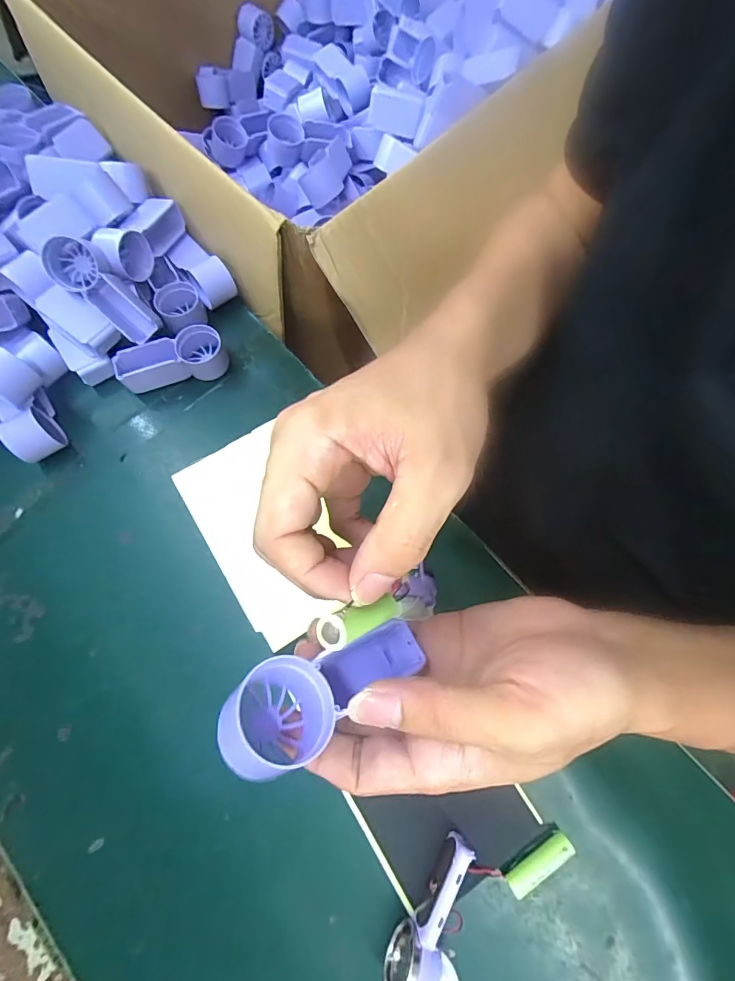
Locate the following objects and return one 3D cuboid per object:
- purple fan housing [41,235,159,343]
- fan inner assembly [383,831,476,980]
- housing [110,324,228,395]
[{"bbox_3d":[-0.225,-0.170,0.362,0.099,0.031,0.043,45,76,-18],"label":"purple fan housing"},{"bbox_3d":[0.042,0.272,0.277,0.041,0.039,0.092,18,74,5],"label":"fan inner assembly"},{"bbox_3d":[-0.175,-0.117,0.386,0.091,0.034,0.036,-21,75,-7],"label":"housing"}]

